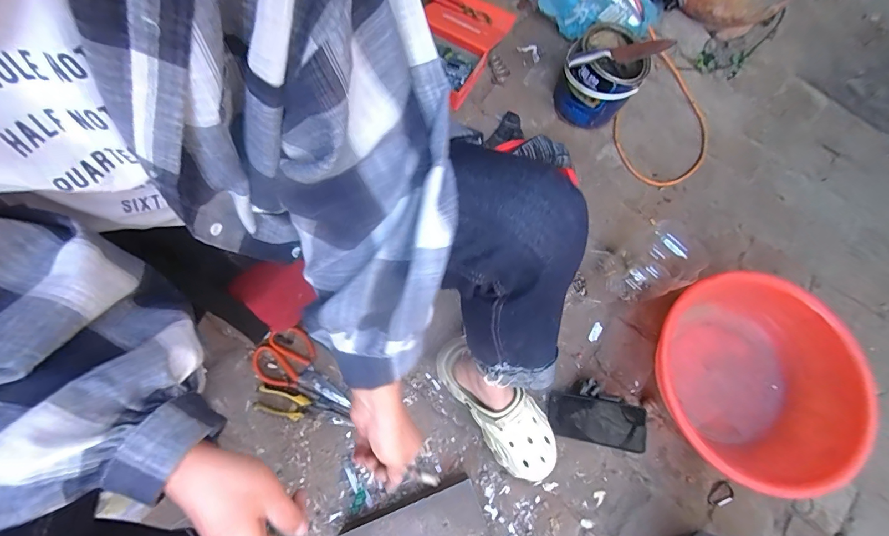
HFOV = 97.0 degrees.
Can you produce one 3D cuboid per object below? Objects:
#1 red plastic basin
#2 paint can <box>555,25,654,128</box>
[{"bbox_3d":[0.544,0.204,0.706,0.310,0.157,0.341,0,71,-1],"label":"red plastic basin"},{"bbox_3d":[0.355,-0.435,0.911,0.168,0.159,0.209,21,72,5],"label":"paint can"}]

